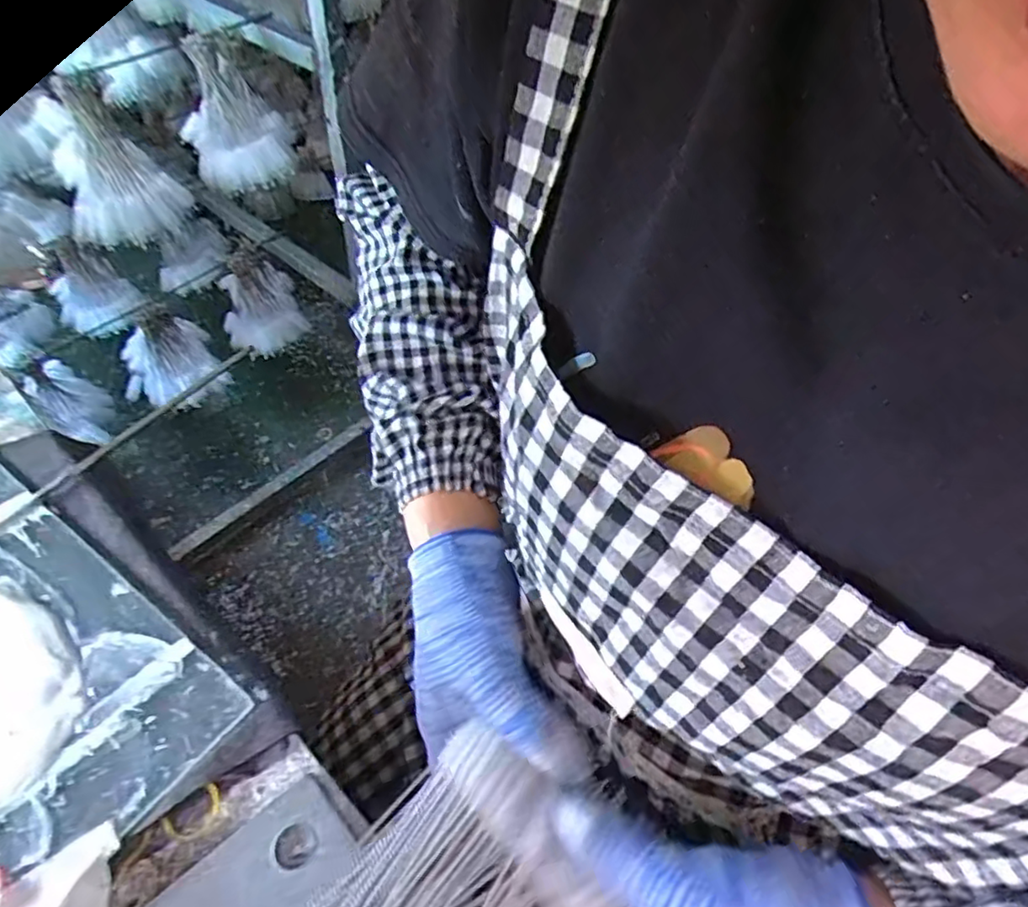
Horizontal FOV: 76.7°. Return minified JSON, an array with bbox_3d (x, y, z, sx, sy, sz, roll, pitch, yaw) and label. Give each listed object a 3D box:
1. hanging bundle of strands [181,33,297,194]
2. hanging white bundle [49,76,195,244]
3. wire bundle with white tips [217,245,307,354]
[{"bbox_3d":[-0.392,-0.477,0.918,0.141,0.193,0.120,-15,53,-18],"label":"hanging bundle of strands"},{"bbox_3d":[-0.513,-0.374,0.829,0.135,0.161,0.129,-24,56,-24],"label":"hanging white bundle"},{"bbox_3d":[-0.507,-0.306,1.303,0.150,0.185,0.110,-16,55,-18],"label":"wire bundle with white tips"}]

